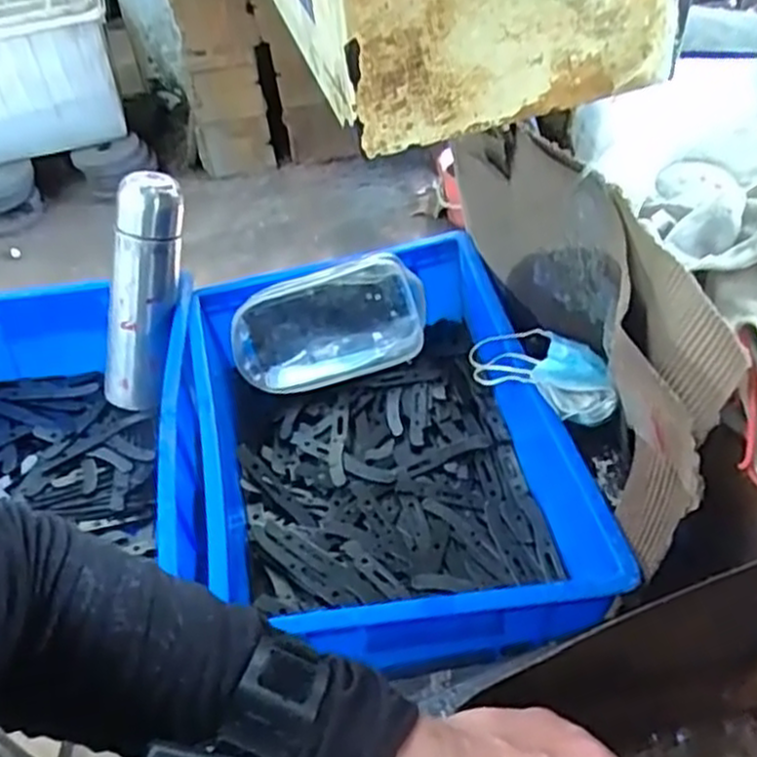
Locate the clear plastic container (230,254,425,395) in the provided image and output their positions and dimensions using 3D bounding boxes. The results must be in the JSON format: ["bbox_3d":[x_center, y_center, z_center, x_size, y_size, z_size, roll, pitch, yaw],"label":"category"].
[{"bbox_3d":[-0.051,-0.052,0.772,0.199,0.115,0.029,-17,15,5],"label":"clear plastic container"}]

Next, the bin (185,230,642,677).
[{"bbox_3d":[-0.005,0.056,0.687,0.306,0.121,0.406,-11,50,-6],"label":"bin"}]

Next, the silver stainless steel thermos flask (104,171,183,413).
[{"bbox_3d":[-0.235,-0.079,0.759,0.054,0.248,0.055,31,31,26],"label":"silver stainless steel thermos flask"}]

